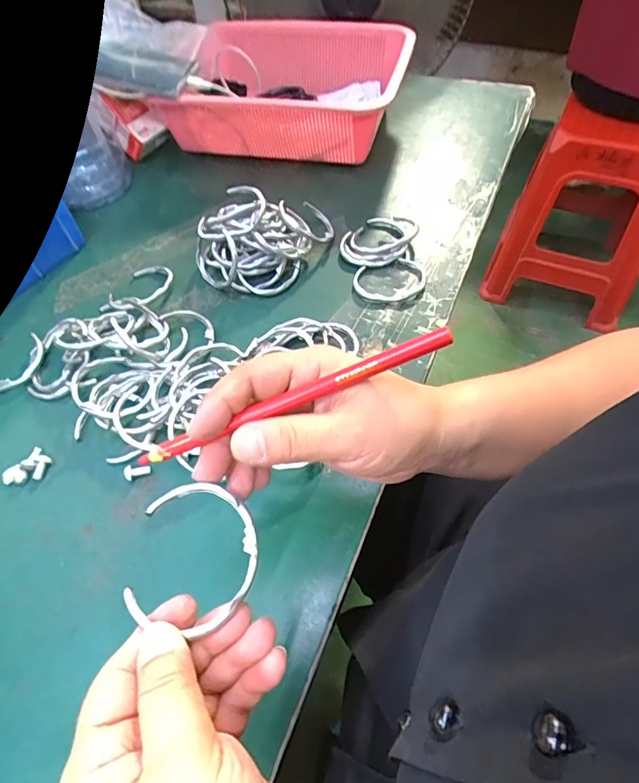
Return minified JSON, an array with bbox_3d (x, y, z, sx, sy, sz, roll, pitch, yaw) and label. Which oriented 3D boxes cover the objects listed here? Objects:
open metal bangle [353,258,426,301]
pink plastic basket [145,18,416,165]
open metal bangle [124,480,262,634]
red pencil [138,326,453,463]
[{"bbox_3d":[0.067,-0.104,0.431,0.067,0.007,0.048,-16,55,-7],"label":"open metal bangle"},{"bbox_3d":[-0.037,-0.361,0.568,0.260,0.099,0.210,11,56,12],"label":"pink plastic basket"},{"bbox_3d":[-0.056,0.073,0.211,0.054,0.009,0.063,0,55,4],"label":"open metal bangle"},{"bbox_3d":[-0.015,0.004,0.220,0.160,0.007,0.009,-22,54,10],"label":"red pencil"}]

